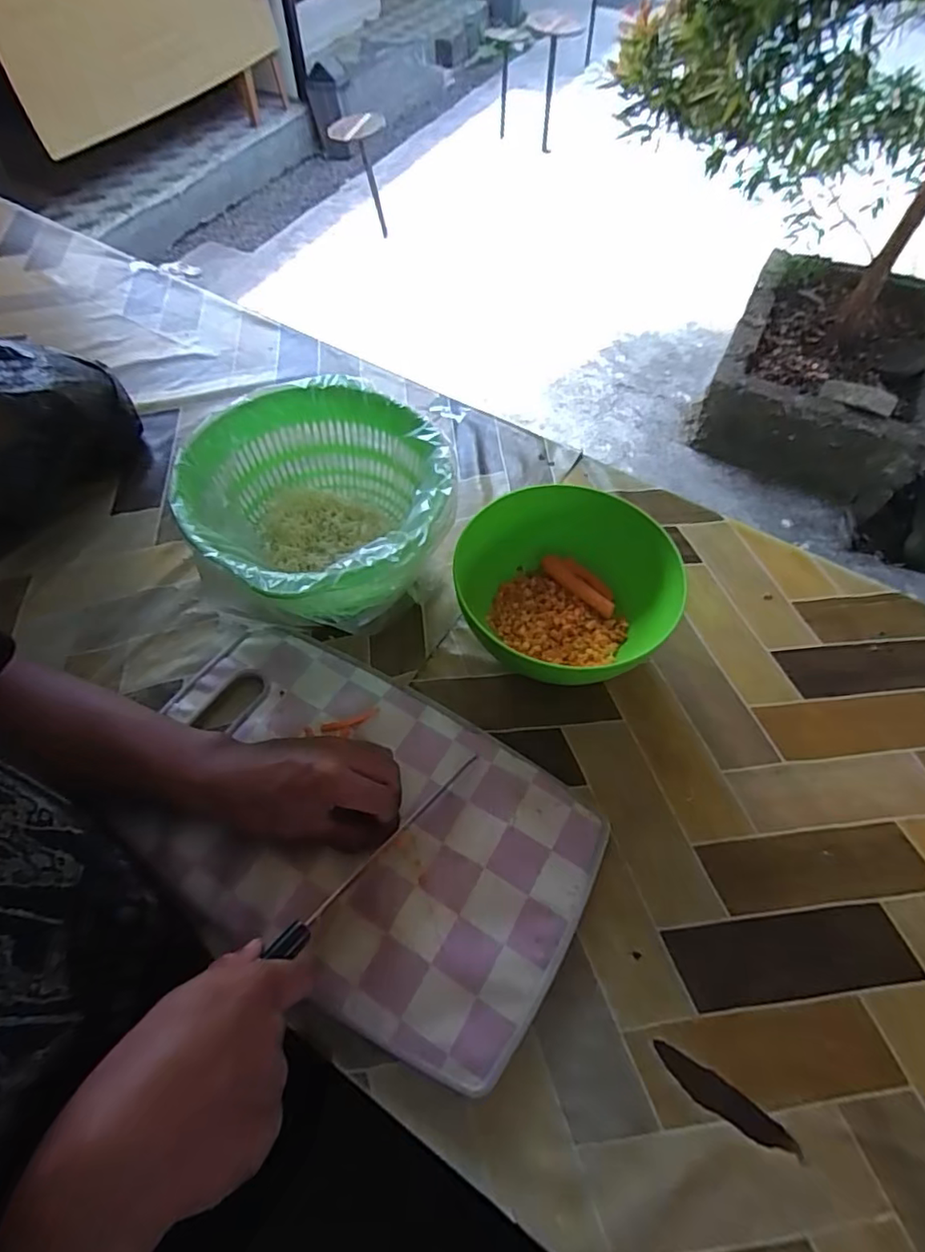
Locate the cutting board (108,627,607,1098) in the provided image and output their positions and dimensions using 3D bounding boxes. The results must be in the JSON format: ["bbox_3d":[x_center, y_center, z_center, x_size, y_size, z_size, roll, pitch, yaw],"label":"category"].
[{"bbox_3d":[-0.084,0.146,0.445,0.344,0.017,0.217,25,61,14],"label":"cutting board"}]

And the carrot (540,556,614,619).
[{"bbox_3d":[0.109,-0.041,0.546,0.079,0.015,0.021,41,66,21],"label":"carrot"}]

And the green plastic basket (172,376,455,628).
[{"bbox_3d":[-0.121,-0.094,0.531,0.209,0.119,0.218,1,58,-1],"label":"green plastic basket"}]

